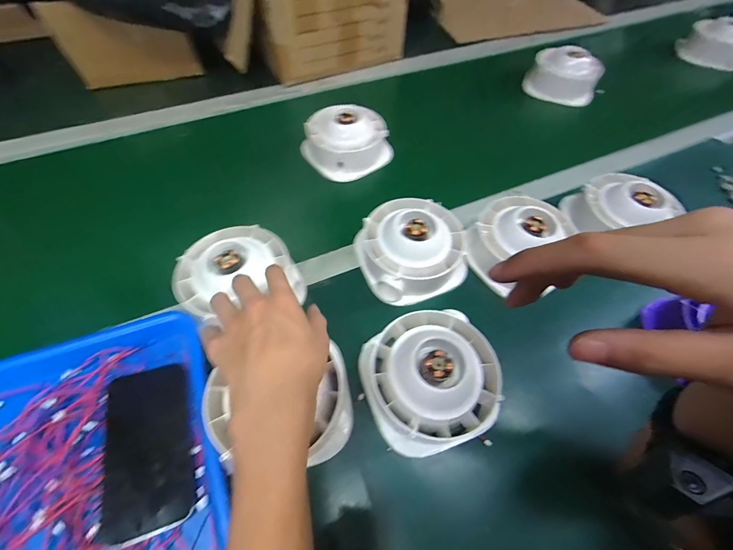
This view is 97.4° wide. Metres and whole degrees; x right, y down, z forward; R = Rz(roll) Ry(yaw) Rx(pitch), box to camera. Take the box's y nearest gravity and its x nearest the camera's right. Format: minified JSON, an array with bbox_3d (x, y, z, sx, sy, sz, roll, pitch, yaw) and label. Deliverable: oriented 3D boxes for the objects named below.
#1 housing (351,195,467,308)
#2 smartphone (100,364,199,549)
[{"bbox_3d":[0.060,-0.042,0.426,0.133,0.070,0.131,1,58,-1],"label":"housing"},{"bbox_3d":[-0.210,0.162,0.311,0.073,0.013,0.147,-16,60,-12],"label":"smartphone"}]

